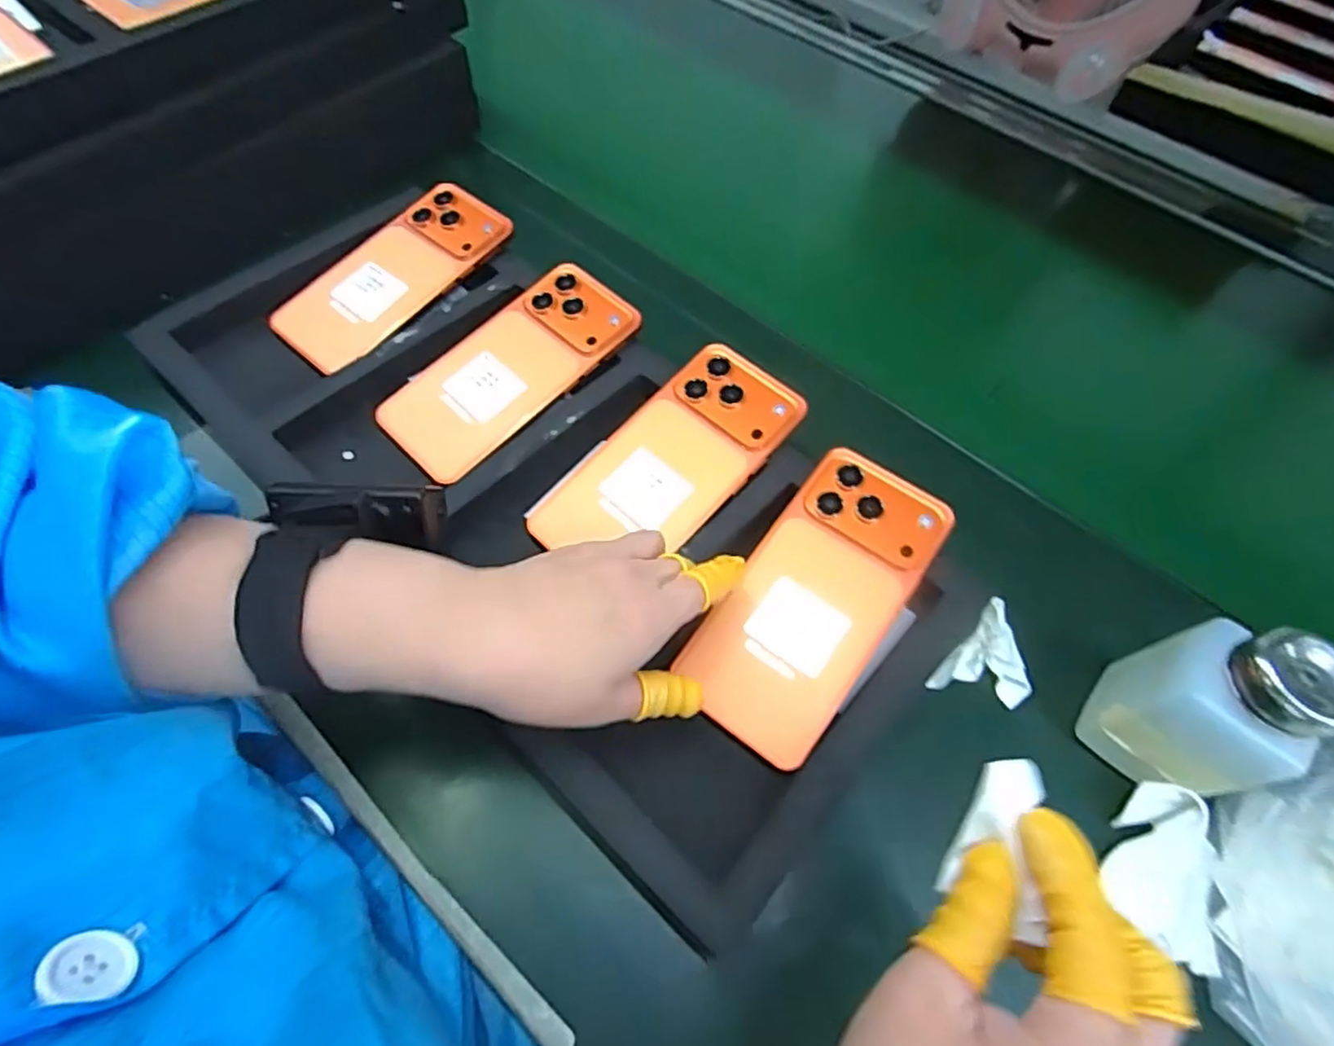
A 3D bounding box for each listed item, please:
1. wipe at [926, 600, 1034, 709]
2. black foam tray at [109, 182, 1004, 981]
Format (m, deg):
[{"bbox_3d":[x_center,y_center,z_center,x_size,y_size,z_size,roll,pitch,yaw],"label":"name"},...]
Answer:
[{"bbox_3d":[0.173,0.074,0.342,0.042,0.016,0.059,37,63,18],"label":"wipe"},{"bbox_3d":[-0.072,-0.045,0.376,0.477,0.038,0.238,41,68,16],"label":"black foam tray"}]

